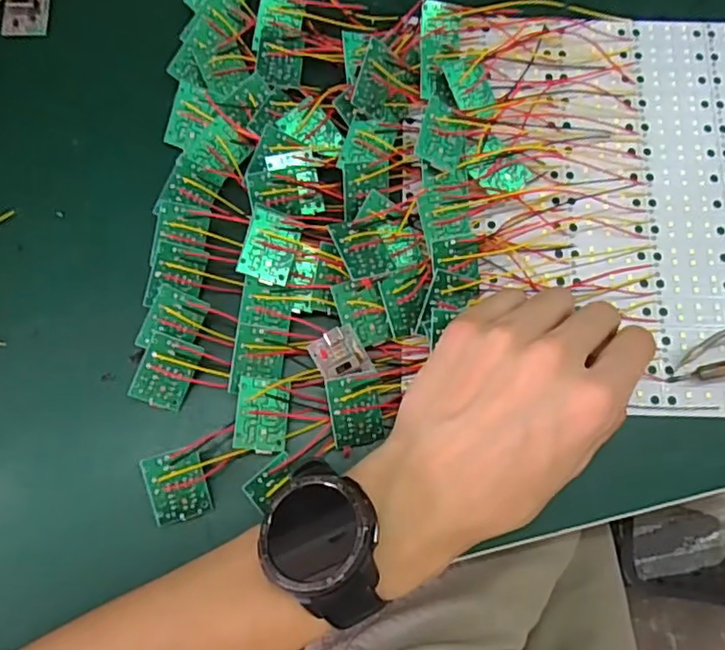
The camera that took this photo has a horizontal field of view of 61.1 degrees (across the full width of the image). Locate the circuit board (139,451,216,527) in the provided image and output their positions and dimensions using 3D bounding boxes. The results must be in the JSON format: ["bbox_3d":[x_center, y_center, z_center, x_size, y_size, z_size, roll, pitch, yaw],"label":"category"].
[{"bbox_3d":[-0.089,0.078,0.295,0.027,0.004,0.034,-15,104,-19],"label":"circuit board"}]

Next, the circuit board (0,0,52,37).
[{"bbox_3d":[-0.202,-0.190,0.368,0.024,0.010,0.038,0,76,-1],"label":"circuit board"}]

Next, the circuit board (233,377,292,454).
[{"bbox_3d":[-0.049,0.045,0.303,0.026,0.004,0.035,10,77,-23],"label":"circuit board"}]

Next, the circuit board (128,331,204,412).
[{"bbox_3d":[-0.099,0.024,0.311,0.026,0.004,0.035,22,93,-21],"label":"circuit board"}]

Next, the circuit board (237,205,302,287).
[{"bbox_3d":[-0.047,-0.040,0.312,0.026,0.004,0.036,18,78,-11],"label":"circuit board"}]

